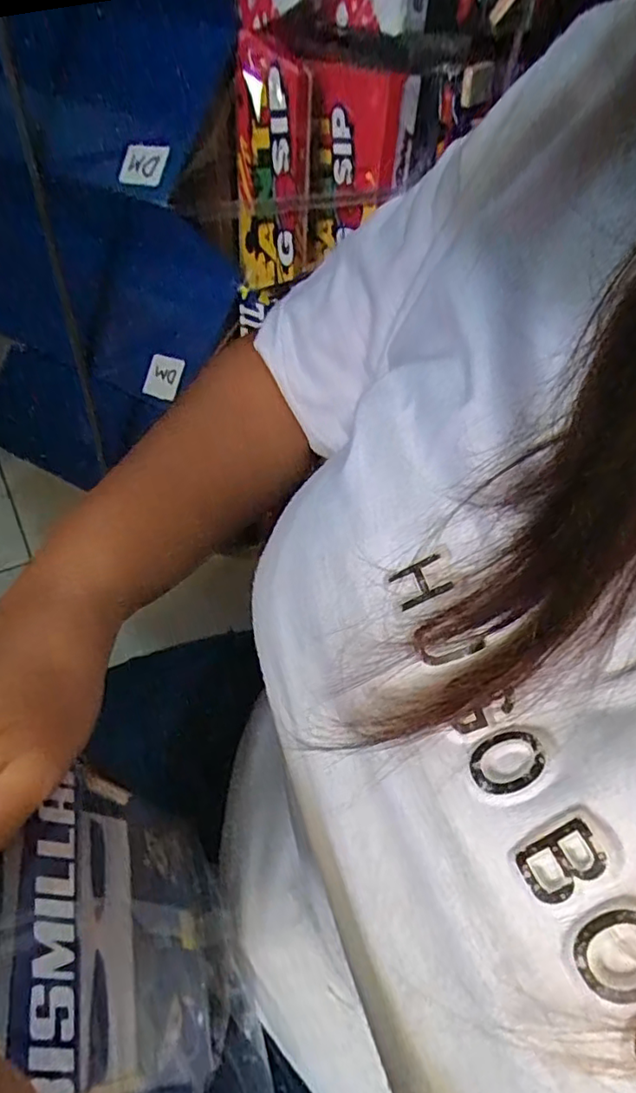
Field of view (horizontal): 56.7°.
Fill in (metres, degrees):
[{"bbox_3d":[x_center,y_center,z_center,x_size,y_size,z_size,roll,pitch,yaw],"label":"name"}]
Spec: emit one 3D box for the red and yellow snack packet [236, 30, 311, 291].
[{"bbox_3d":[-0.032,-0.261,0.417,0.048,0.144,0.034,-1,46,-5],"label":"red and yellow snack packet"}]

